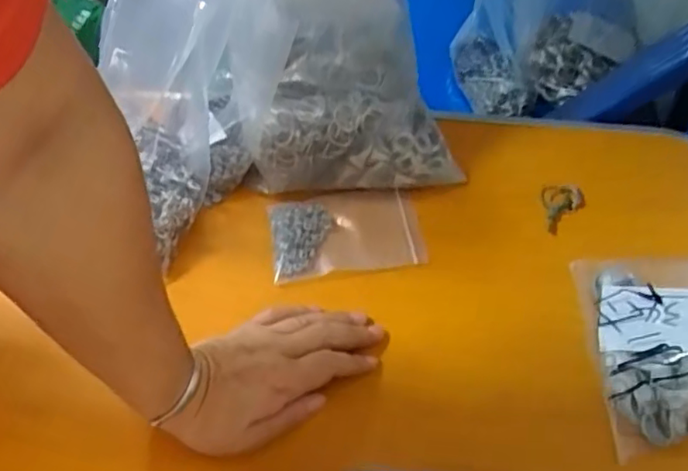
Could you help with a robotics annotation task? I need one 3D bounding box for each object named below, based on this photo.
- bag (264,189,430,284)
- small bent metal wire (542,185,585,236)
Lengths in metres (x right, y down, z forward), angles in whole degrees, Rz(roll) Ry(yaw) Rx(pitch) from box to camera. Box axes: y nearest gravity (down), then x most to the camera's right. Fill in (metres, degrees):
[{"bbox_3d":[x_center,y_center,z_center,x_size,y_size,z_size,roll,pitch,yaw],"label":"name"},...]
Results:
[{"bbox_3d":[0.001,-0.002,0.496,0.118,0.013,0.073,-6,50,-3],"label":"bag"},{"bbox_3d":[0.173,-0.025,0.495,0.030,0.012,0.053,36,60,28],"label":"small bent metal wire"}]

